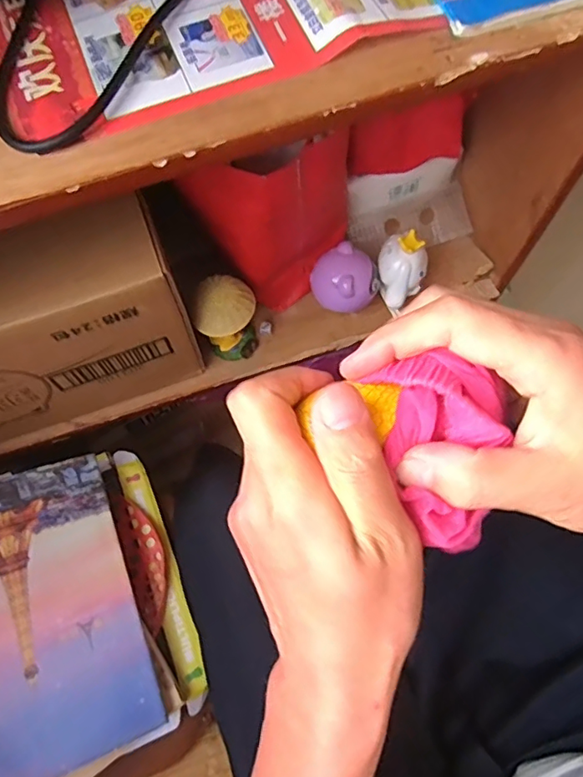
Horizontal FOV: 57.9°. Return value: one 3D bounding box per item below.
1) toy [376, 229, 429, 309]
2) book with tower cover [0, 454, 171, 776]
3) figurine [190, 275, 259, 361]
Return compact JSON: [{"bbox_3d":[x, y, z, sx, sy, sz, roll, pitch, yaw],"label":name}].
[{"bbox_3d":[0.117,-0.128,0.568,0.054,0.061,0.055,0,68,1],"label":"toy"},{"bbox_3d":[-0.233,0.194,0.455,0.182,0.012,0.252,-16,66,-23],"label":"book with tower cover"},{"bbox_3d":[-0.065,-0.064,0.538,0.056,0.104,0.049,-5,68,-1],"label":"figurine"}]

